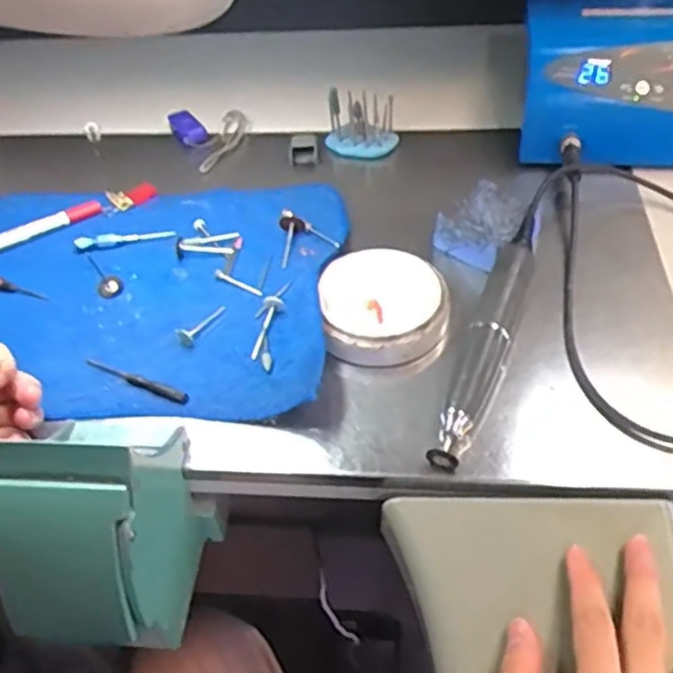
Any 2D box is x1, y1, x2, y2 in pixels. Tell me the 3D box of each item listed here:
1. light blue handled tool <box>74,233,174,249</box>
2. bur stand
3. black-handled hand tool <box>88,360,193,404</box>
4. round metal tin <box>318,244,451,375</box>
[{"bbox_3d":[-0.162,-0.076,0.551,0.075,0.007,0.011,-8,47,-1],"label":"light blue handled tool"},{"bbox_3d":[0.021,-0.181,0.614,0.058,0.047,0.031,3,48,8],"label":"bur stand"},{"bbox_3d":[-0.127,0.028,0.456,0.079,0.005,0.007,18,51,20],"label":"black-handled hand tool"},{"bbox_3d":[0.032,-0.020,0.476,0.081,0.031,0.086,-3,47,3],"label":"round metal tin"}]

